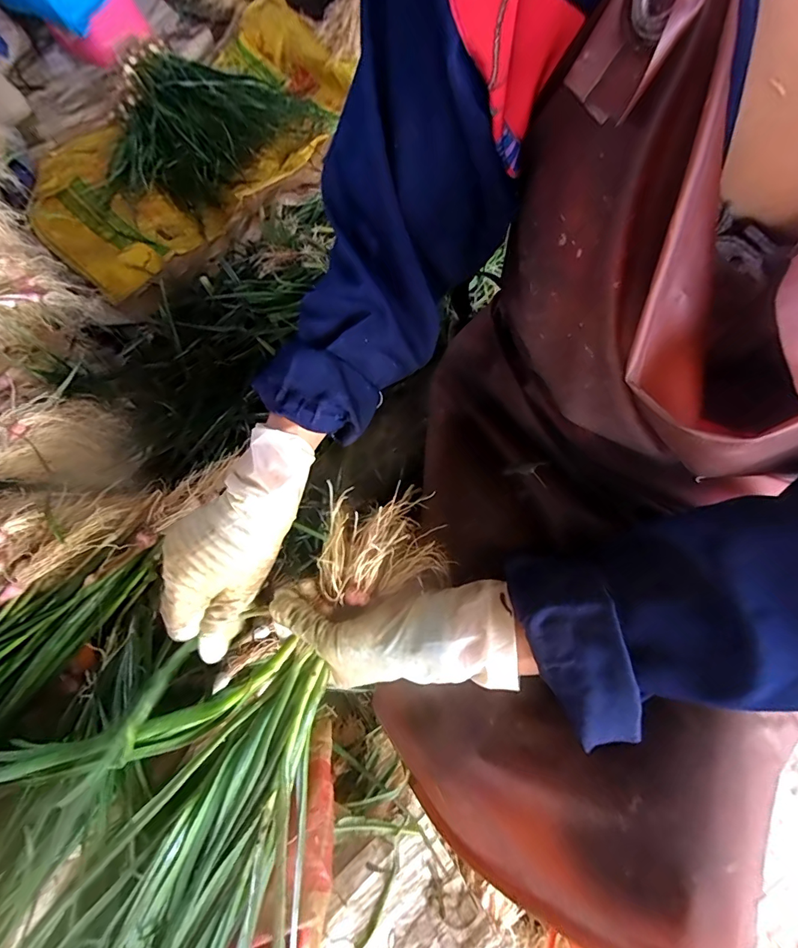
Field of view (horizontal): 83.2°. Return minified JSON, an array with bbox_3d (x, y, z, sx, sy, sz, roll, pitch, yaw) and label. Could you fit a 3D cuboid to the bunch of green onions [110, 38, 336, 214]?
[{"bbox_3d":[-0.499,-0.868,1.057,0.497,0.084,0.488,42,77,15],"label":"bunch of green onions"}]

